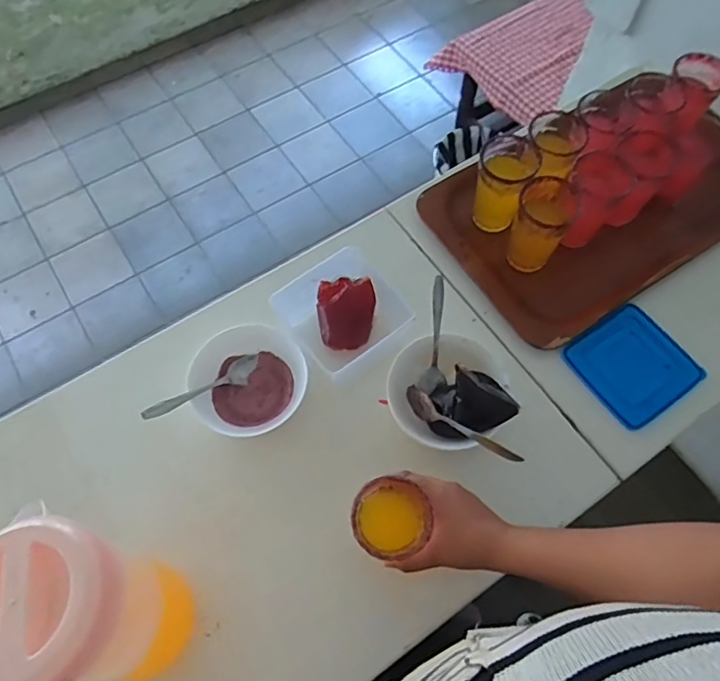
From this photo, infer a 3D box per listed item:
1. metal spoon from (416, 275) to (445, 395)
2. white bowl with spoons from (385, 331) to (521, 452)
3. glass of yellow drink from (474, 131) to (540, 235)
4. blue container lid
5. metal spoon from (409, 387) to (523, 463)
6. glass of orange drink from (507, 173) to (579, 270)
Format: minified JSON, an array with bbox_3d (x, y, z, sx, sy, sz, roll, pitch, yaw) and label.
[{"bbox_3d":[0.094,-0.007,0.707,0.030,0.016,0.145,5,85,2],"label":"metal spoon"},{"bbox_3d":[0.106,0.065,0.686,0.137,0.064,0.139,-19,66,-9],"label":"white bowl with spoons"},{"bbox_3d":[0.195,-0.213,0.781,0.076,0.113,0.083,24,67,11],"label":"glass of yellow drink"},{"bbox_3d":[0.361,0.027,0.736,0.138,0.012,0.134,-32,69,-14],"label":"blue container lid"},{"bbox_3d":[0.115,0.099,0.655,0.162,0.028,0.021,28,66,36],"label":"metal spoon"},{"bbox_3d":[0.239,-0.151,0.752,0.070,0.119,0.077,0,65,0],"label":"glass of orange drink"}]

